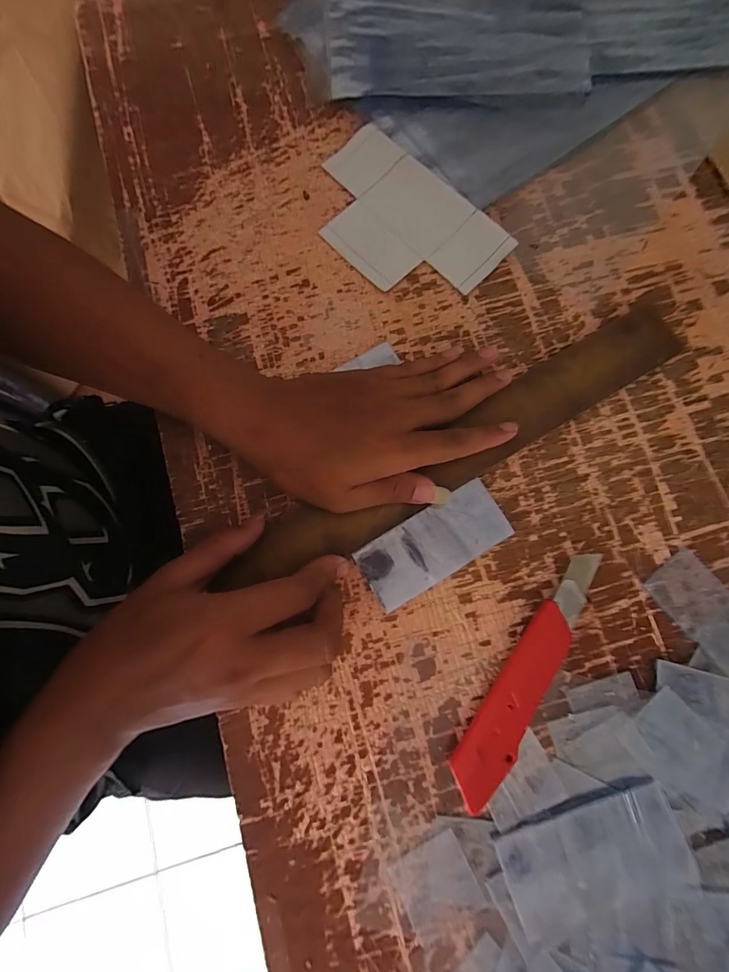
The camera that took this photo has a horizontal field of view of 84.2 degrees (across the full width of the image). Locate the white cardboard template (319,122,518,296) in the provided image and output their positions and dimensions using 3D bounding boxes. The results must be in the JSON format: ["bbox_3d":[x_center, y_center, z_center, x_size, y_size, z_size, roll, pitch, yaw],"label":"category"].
[{"bbox_3d":[0.028,-0.215,0.331,0.166,0.006,0.102,44,86,7],"label":"white cardboard template"}]

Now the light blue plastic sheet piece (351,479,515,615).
[{"bbox_3d":[0.049,0.041,0.281,0.106,0.005,0.046,-30,81,-7],"label":"light blue plastic sheet piece"}]

